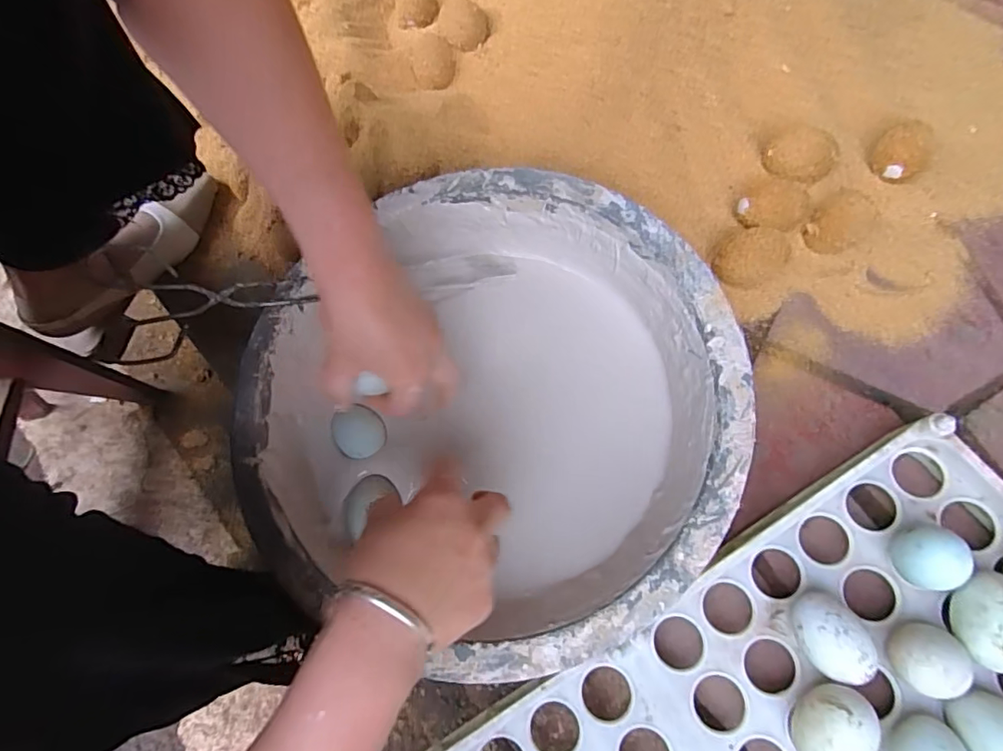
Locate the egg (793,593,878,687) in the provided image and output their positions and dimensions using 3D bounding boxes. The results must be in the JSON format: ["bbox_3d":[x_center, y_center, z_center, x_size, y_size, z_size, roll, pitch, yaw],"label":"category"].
[{"bbox_3d":[0.228,0.185,0.356,0.039,0.042,0.058,-24,69,-3],"label":"egg"}]

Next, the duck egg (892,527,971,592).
[{"bbox_3d":[0.299,0.130,0.362,0.038,0.047,0.040,2,69,6],"label":"duck egg"}]

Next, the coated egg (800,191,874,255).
[{"bbox_3d":[0.316,-0.141,0.477,0.050,0.045,0.056,41,79,17],"label":"coated egg"}]

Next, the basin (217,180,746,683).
[{"bbox_3d":[-0.013,0.015,0.420,0.373,0.099,0.367,-2,69,5],"label":"basin"}]

